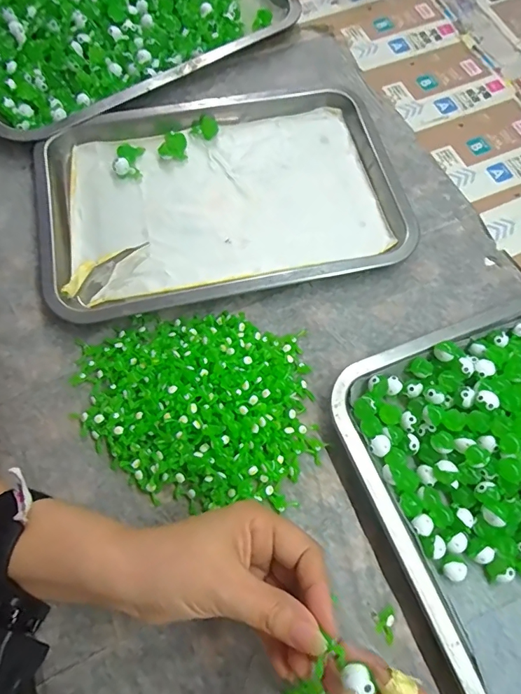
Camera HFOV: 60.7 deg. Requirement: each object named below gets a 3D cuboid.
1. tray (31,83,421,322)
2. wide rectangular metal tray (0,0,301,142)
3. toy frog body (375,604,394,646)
[{"bbox_3d":[-0.038,-0.139,0.399,0.313,0.022,0.211,-12,69,-5],"label":"tray"},{"bbox_3d":[-0.170,-0.376,0.481,0.348,0.033,0.275,-34,73,-13],"label":"wide rectangular metal tray"},{"bbox_3d":[0.082,0.177,0.283,0.015,0.008,0.018,40,73,14],"label":"toy frog body"}]

